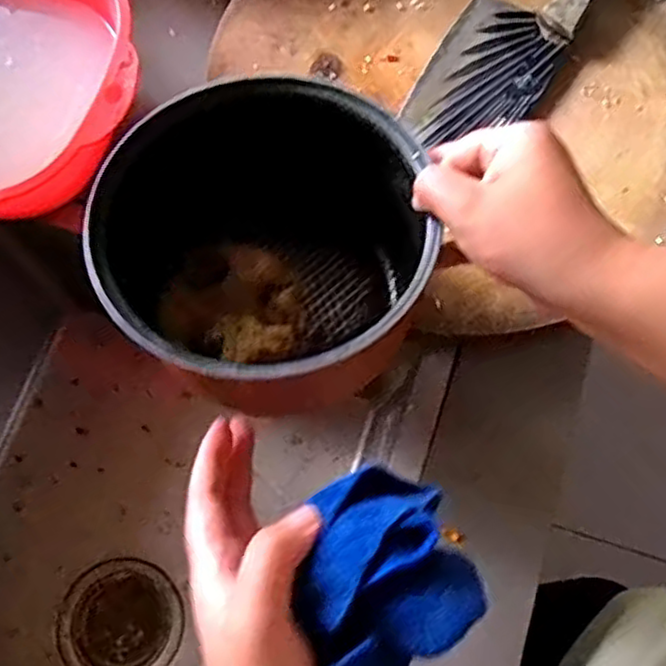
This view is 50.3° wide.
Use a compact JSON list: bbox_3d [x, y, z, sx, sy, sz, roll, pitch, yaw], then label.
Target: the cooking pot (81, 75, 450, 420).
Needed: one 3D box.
[{"bbox_3d":[-0.036,-0.051,0.408,0.173,0.115,0.176,0,76,0],"label":"cooking pot"}]

